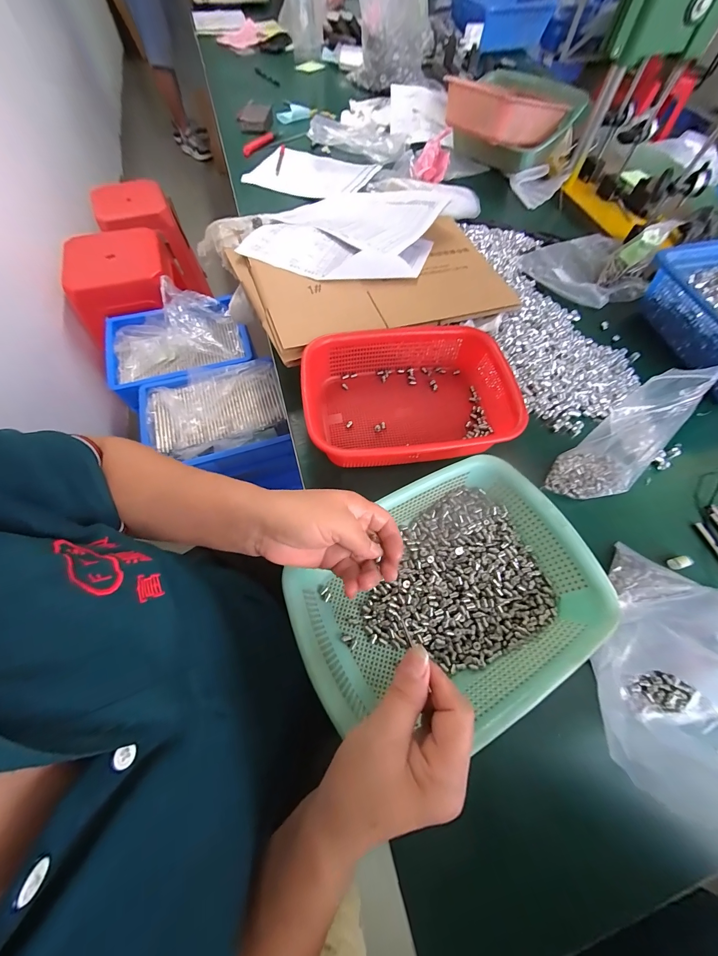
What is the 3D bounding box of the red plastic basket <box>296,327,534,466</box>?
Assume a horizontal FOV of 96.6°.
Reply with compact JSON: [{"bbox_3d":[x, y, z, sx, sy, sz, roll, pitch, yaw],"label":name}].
[{"bbox_3d":[0.080,-0.116,0.470,0.311,0.075,0.211,-8,65,-6],"label":"red plastic basket"}]

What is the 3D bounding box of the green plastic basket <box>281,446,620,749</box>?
[{"bbox_3d":[0.092,0.119,0.338,0.292,0.081,0.218,-27,69,-14],"label":"green plastic basket"}]

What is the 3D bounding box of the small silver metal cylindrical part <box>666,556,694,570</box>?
[{"bbox_3d":[0.412,0.109,0.411,0.031,0.009,0.014,-12,66,-8],"label":"small silver metal cylindrical part"}]

